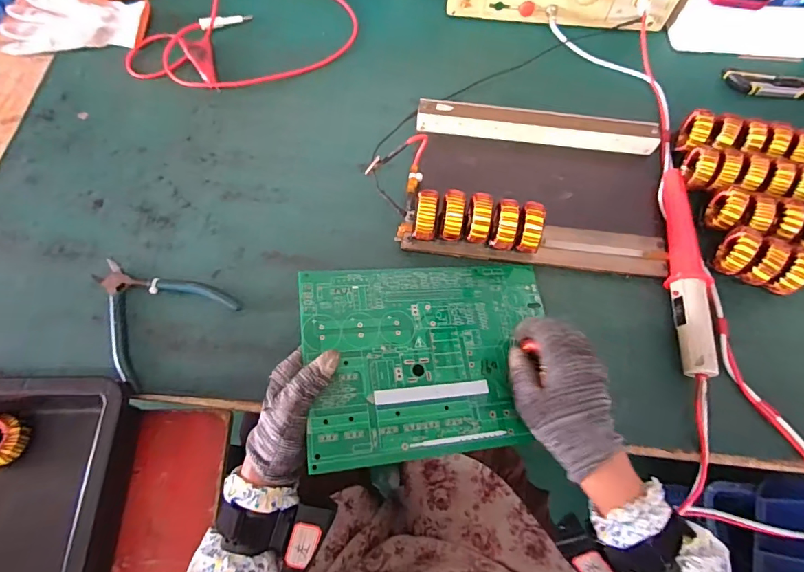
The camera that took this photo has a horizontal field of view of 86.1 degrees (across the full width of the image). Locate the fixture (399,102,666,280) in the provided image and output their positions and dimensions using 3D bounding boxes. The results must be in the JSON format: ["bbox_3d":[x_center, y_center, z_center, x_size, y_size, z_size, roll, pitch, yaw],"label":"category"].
[{"bbox_3d":[0.161,-0.122,0.497,0.304,0.049,0.198,8,68,0],"label":"fixture"}]

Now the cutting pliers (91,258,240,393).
[{"bbox_3d":[-0.259,0.016,0.447,0.122,0.010,0.135,-41,76,-17],"label":"cutting pliers"}]

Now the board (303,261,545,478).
[{"bbox_3d":[0.032,0.065,0.417,0.244,0.006,0.180,-2,67,-16],"label":"board"}]

